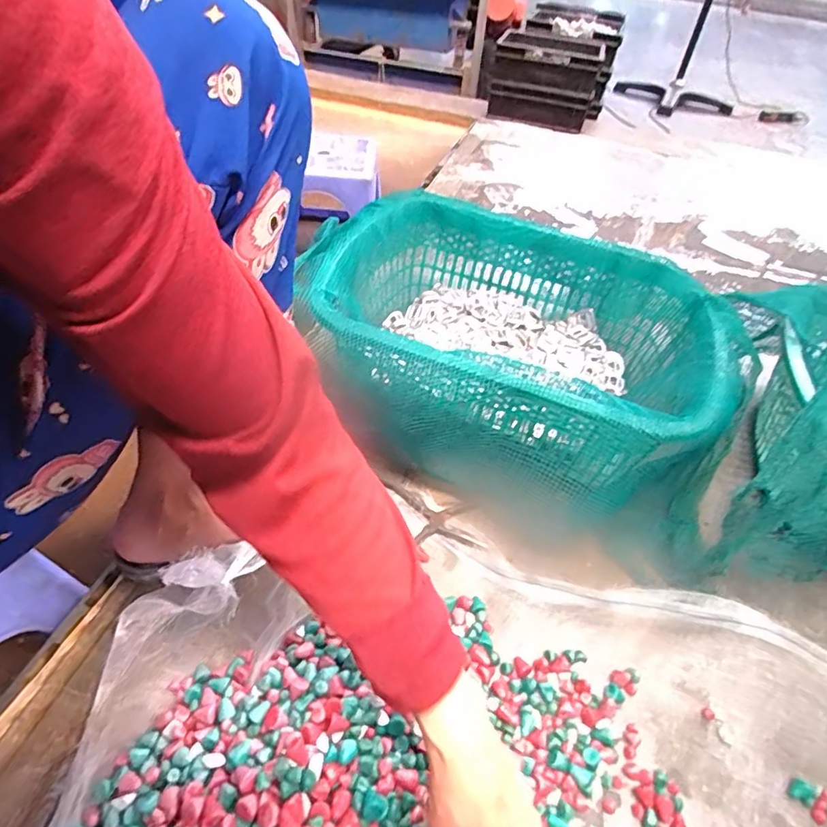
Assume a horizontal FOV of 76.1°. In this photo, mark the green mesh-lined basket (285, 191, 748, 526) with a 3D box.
[{"bbox_3d":[0.114,-0.078,0.676,0.496,0.195,0.373,19,47,11],"label":"green mesh-lined basket"}]

